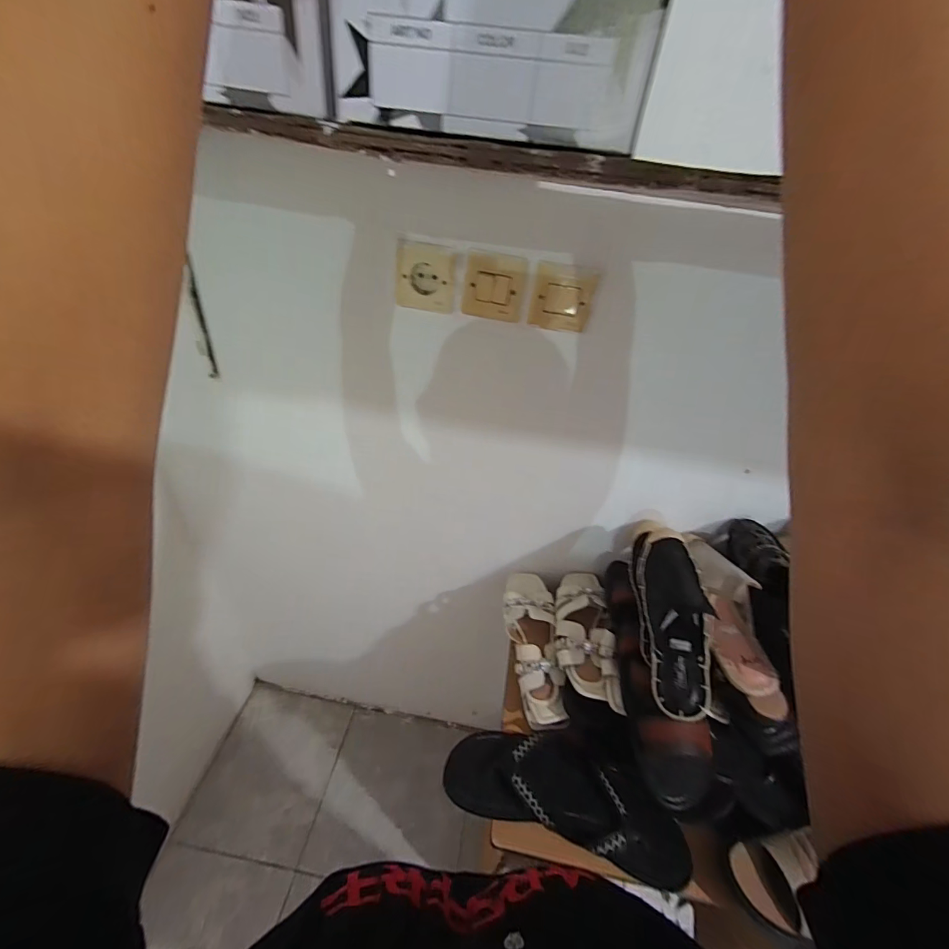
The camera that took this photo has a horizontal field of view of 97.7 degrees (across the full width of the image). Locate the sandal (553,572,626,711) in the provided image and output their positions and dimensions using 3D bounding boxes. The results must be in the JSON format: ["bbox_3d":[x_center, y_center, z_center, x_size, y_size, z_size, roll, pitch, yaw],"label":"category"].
[{"bbox_3d":[0.188,0.265,0.713,0.087,0.053,0.259,9,39,2],"label":"sandal"}]

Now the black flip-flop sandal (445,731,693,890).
[{"bbox_3d":[0.108,0.439,0.595,0.287,0.042,0.132,14,39,9],"label":"black flip-flop sandal"}]

